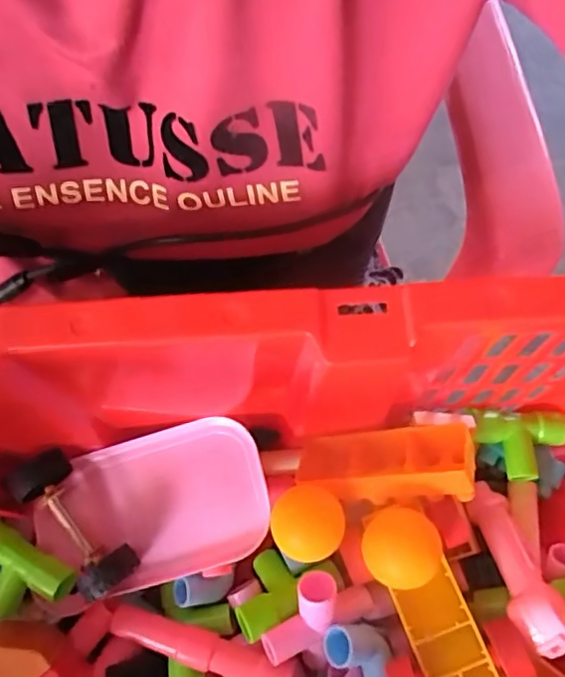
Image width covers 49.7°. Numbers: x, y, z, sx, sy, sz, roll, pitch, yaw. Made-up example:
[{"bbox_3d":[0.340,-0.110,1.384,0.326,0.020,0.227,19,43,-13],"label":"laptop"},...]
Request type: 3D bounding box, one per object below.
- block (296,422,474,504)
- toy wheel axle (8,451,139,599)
[{"bbox_3d":[0.051,0.065,0.317,0.092,0.029,0.039,-7,75,22],"label":"block"},{"bbox_3d":[-0.109,0.096,0.316,0.035,0.030,0.080,-35,78,-8],"label":"toy wheel axle"}]

